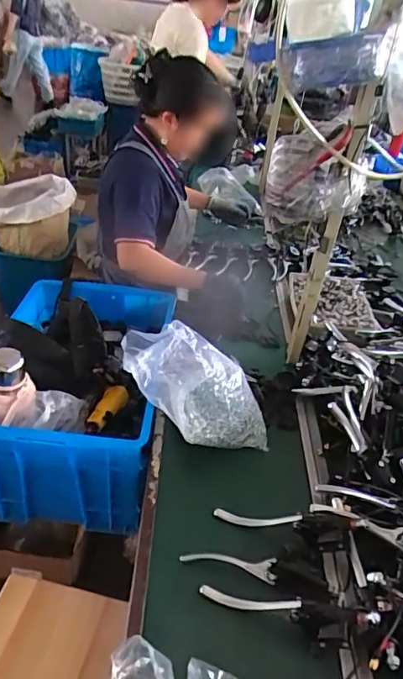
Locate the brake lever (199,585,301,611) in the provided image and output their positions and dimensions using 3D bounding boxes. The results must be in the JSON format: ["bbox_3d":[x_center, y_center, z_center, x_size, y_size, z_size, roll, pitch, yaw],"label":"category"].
[{"bbox_3d":[0.066,0.363,0.672,0.142,0.020,0.014,-3,31,22],"label":"brake lever"}]

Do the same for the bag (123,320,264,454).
[{"bbox_3d":[-0.032,0.077,0.895,0.320,0.189,0.134,21,38,18],"label":"bag"}]

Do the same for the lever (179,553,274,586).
[{"bbox_3d":[0.040,0.330,0.724,0.140,0.028,0.026,14,36,9],"label":"lever"}]

